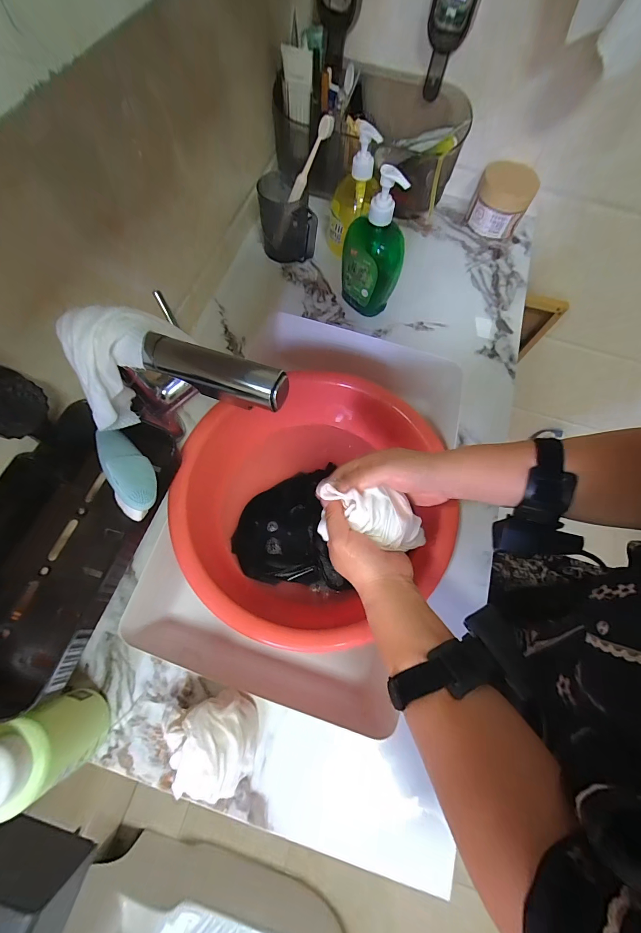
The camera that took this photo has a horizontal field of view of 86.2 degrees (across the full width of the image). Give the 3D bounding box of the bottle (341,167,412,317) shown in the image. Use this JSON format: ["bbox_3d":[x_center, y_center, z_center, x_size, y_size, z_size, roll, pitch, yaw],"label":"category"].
[{"bbox_3d":[0.075,-0.297,0.479,0.084,0.186,0.052,10,69,0],"label":"bottle"}]

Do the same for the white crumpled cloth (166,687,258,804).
[{"bbox_3d":[-0.098,0.262,0.319,0.077,0.057,0.084,-15,71,-9],"label":"white crumpled cloth"}]

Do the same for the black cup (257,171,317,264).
[{"bbox_3d":[-0.055,-0.396,0.562,0.084,0.098,0.088,-6,69,-6],"label":"black cup"}]

